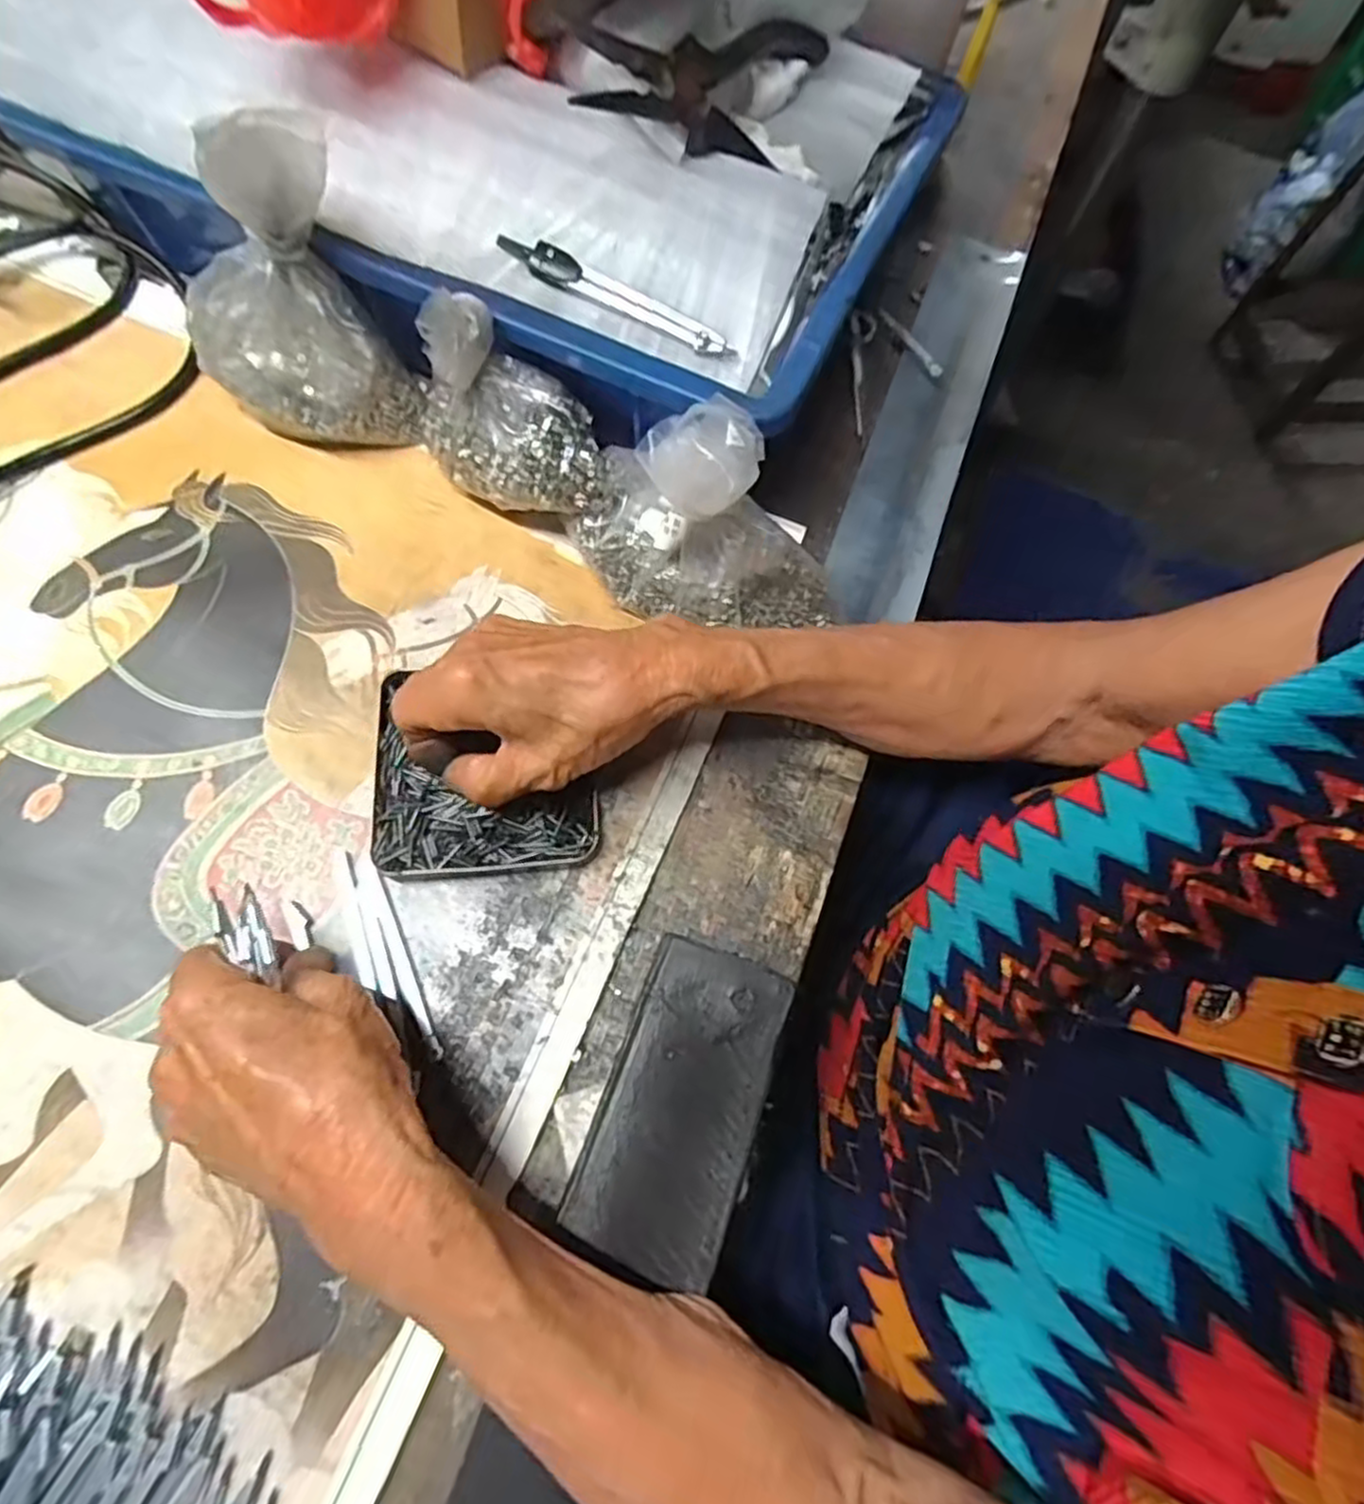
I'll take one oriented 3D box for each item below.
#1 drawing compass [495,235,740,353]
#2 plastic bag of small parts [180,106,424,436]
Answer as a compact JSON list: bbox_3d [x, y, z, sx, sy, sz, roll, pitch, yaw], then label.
[{"bbox_3d":[-0.030,-0.208,0.334,0.115,0.004,0.014,26,95,1],"label":"drawing compass"},{"bbox_3d":[-0.189,-0.211,0.341,0.087,0.124,0.095,-31,74,-13],"label":"plastic bag of small parts"}]

